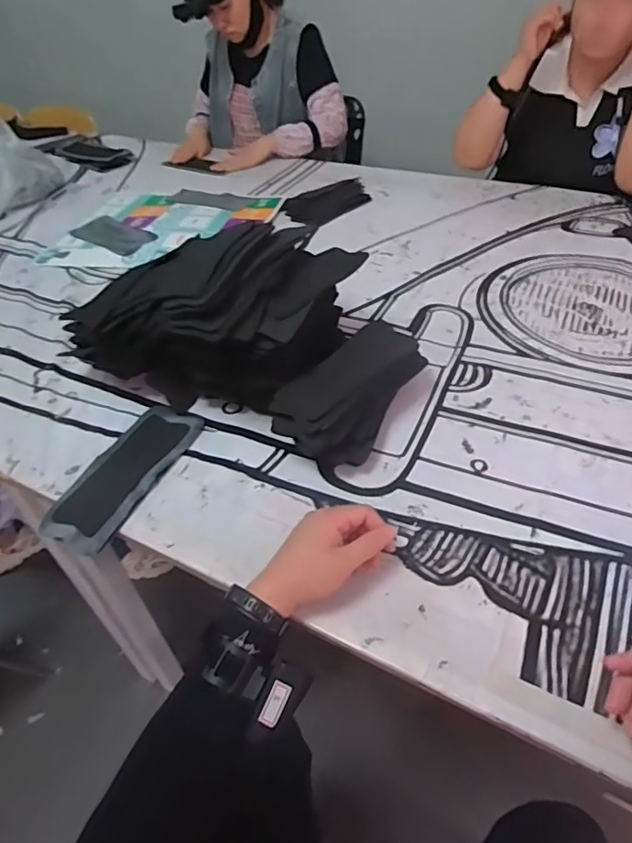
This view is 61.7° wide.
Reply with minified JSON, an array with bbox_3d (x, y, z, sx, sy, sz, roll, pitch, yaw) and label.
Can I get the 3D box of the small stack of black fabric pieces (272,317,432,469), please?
[{"bbox_3d":[0.053,-0.030,0.676,0.100,0.108,0.222,32,56,31],"label":"small stack of black fabric pieces"}]

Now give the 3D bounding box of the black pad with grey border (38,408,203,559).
[{"bbox_3d":[-0.243,0.059,0.678,0.105,0.014,0.224,16,46,21],"label":"black pad with grey border"}]

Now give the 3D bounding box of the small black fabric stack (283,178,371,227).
[{"bbox_3d":[0.020,-0.528,1.256,0.179,0.012,0.253,27,51,30],"label":"small black fabric stack"}]

